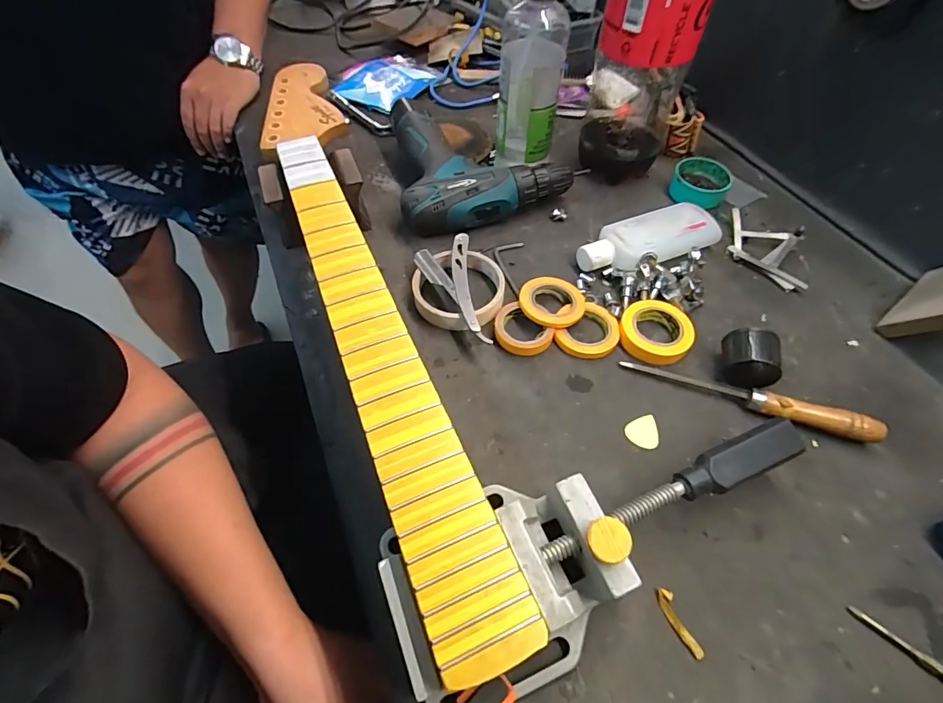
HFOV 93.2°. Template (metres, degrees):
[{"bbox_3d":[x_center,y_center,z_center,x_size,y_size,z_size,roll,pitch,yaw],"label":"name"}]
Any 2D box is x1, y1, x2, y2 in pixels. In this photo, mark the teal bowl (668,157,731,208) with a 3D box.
[{"bbox_3d":[0.262,-0.192,0.510,0.061,0.026,0.064,29,60,19],"label":"teal bowl"}]

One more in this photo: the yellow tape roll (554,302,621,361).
[{"bbox_3d":[0.103,-0.021,0.399,0.053,0.013,0.059,12,56,8],"label":"yellow tape roll"}]

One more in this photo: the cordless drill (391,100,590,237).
[{"bbox_3d":[0.006,-0.218,0.509,0.188,0.055,0.185,-10,56,-7],"label":"cordless drill"}]

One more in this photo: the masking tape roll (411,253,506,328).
[{"bbox_3d":[-0.012,-0.058,0.419,0.084,0.021,0.079,0,55,0],"label":"masking tape roll"}]

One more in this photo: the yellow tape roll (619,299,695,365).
[{"bbox_3d":[0.162,-0.018,0.393,0.059,0.016,0.060,0,55,0],"label":"yellow tape roll"}]

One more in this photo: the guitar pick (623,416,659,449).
[{"bbox_3d":[0.133,0.063,0.349,0.025,0.004,0.027,0,58,0],"label":"guitar pick"}]

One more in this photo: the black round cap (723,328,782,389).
[{"bbox_3d":[0.230,0.007,0.369,0.041,0.043,0.035,16,57,11],"label":"black round cap"}]

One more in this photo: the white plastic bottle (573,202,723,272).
[{"bbox_3d":[0.178,-0.112,0.454,0.148,0.027,0.063,-21,58,-14],"label":"white plastic bottle"}]

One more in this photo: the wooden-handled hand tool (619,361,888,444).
[{"bbox_3d":[0.218,0.036,0.356,0.187,0.021,0.016,17,57,11],"label":"wooden-handled hand tool"}]

